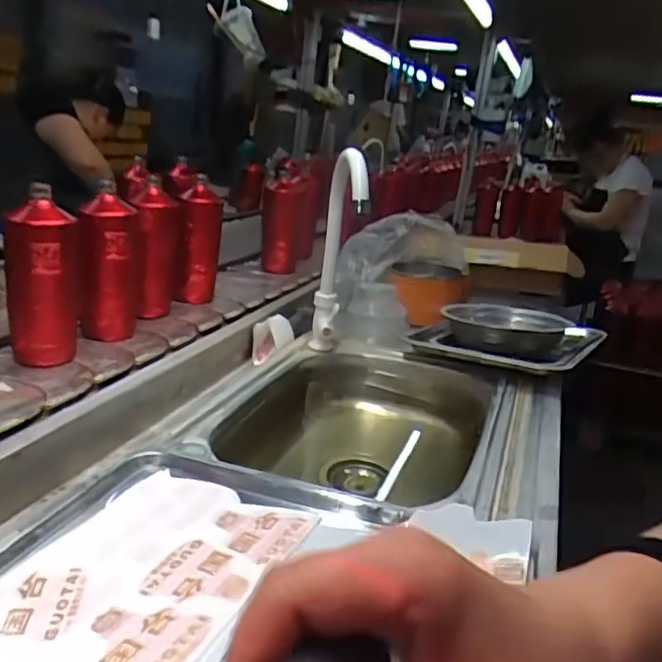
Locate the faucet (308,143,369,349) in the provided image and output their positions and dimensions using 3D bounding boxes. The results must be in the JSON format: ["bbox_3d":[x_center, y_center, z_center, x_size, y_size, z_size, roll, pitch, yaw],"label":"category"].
[{"bbox_3d":[0.010,-0.105,0.867,0.041,0.351,0.106,5,49,-6],"label":"faucet"}]

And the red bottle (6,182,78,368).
[{"bbox_3d":[-0.343,-0.058,0.758,0.081,0.193,0.073,-1,21,-23],"label":"red bottle"}]

